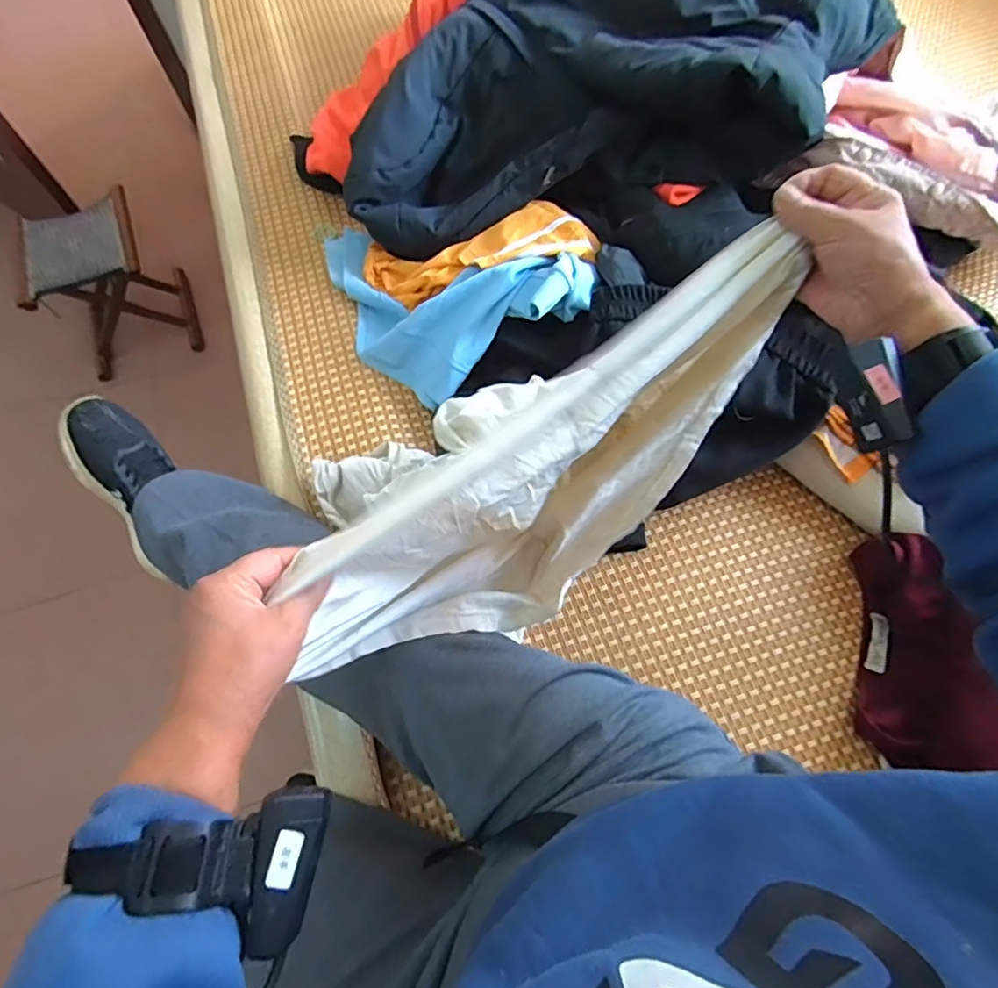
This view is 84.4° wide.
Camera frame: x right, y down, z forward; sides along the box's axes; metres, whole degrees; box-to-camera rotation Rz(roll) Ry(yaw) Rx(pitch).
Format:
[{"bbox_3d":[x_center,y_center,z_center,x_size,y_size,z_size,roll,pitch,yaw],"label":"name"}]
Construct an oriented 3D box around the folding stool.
[{"bbox_3d":[-1.061,-0.570,1.500,0.297,0.290,0.293,-21,68,-8],"label":"folding stool"}]

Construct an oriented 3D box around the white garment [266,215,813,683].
[{"bbox_3d":[0.056,0.000,0.472,0.425,0.242,0.096,-35,72,-12],"label":"white garment"}]

